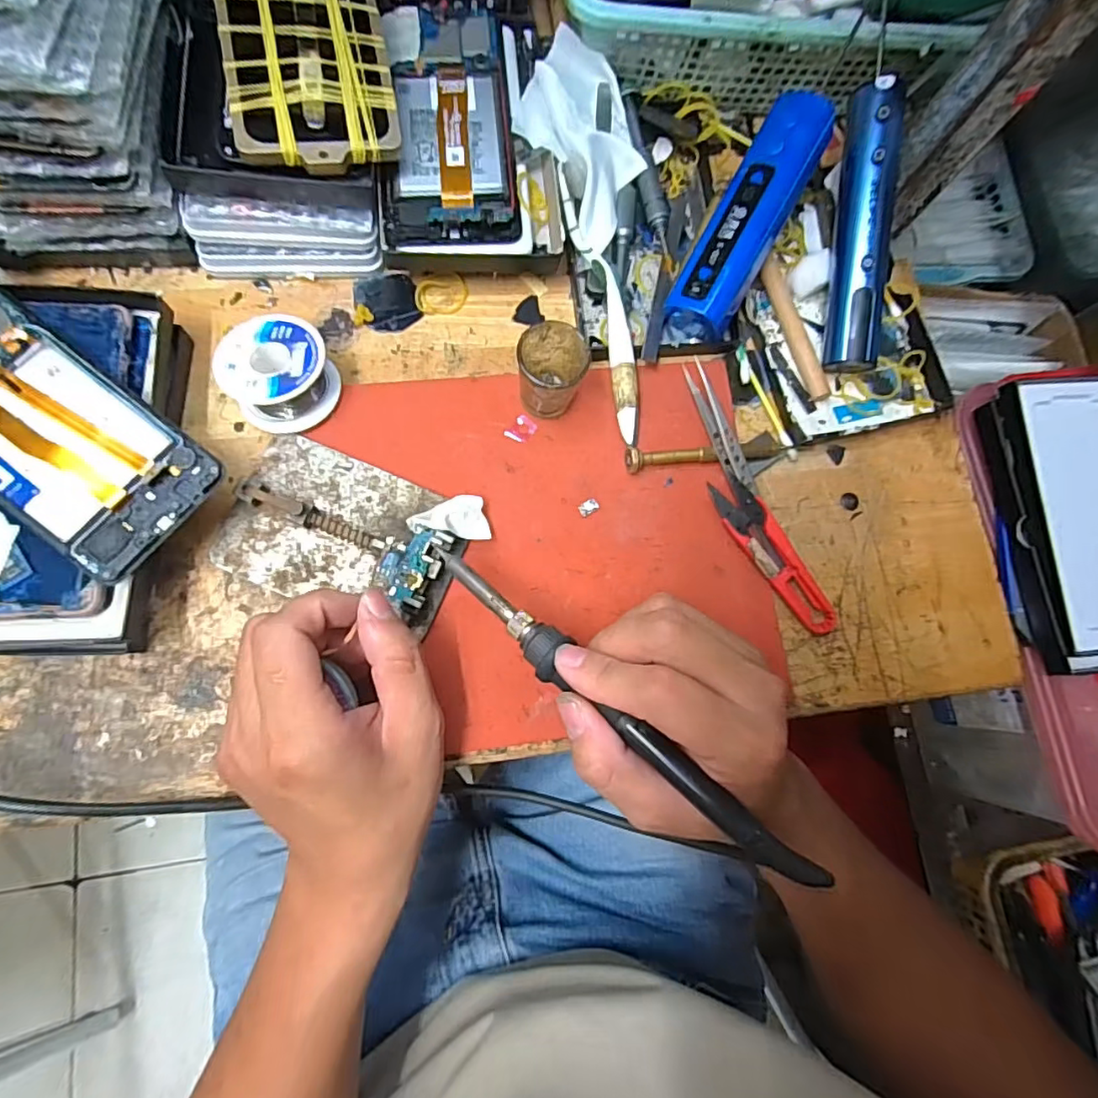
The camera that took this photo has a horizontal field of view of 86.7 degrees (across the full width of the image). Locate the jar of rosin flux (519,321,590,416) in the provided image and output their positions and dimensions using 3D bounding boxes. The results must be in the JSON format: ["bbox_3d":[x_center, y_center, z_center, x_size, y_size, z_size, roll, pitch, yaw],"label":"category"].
[{"bbox_3d":[0.000,-0.094,0.312,0.037,0.042,0.041,20,77,-2],"label":"jar of rosin flux"}]

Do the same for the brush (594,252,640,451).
[{"bbox_3d":[0.041,-0.113,0.332,0.017,0.017,0.106,-8,79,-8],"label":"brush"}]

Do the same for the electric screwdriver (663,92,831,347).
[{"bbox_3d":[0.112,-0.184,0.328,0.039,0.033,0.133,27,101,-4],"label":"electric screwdriver"}]

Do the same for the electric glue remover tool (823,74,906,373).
[{"bbox_3d":[0.184,-0.185,0.340,0.025,0.023,0.152,0,99,-8],"label":"electric glue remover tool"}]

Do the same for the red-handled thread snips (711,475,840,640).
[{"bbox_3d":[0.124,0.004,0.324,0.021,0.015,0.098,-37,84,-12],"label":"red-handled thread snips"}]

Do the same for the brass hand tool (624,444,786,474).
[{"bbox_3d":[0.091,-0.055,0.334,0.096,0.011,0.012,-7,85,-8],"label":"brass hand tool"}]

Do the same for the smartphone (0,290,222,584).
[{"bbox_3d":[-0.231,-0.055,0.264,0.146,0.009,0.073,38,77,2],"label":"smartphone"}]

